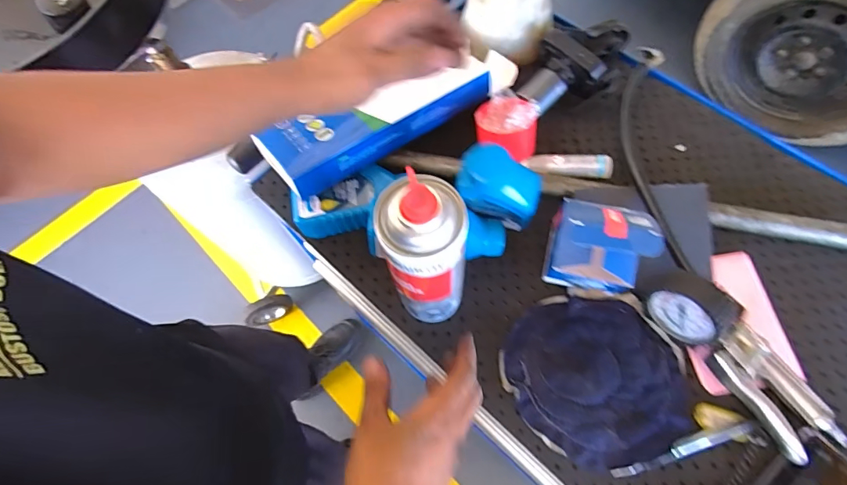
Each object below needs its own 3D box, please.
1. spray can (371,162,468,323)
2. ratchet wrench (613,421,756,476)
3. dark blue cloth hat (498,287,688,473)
[{"bbox_3d":[0.002,0.014,0.375,0.062,0.204,0.060,-1,68,3],"label":"spray can"},{"bbox_3d":[0.241,0.190,0.410,0.138,0.010,0.015,-17,68,-4],"label":"ratchet wrench"},{"bbox_3d":[0.169,0.129,0.437,0.160,0.023,0.164,-1,68,3],"label":"dark blue cloth hat"}]

